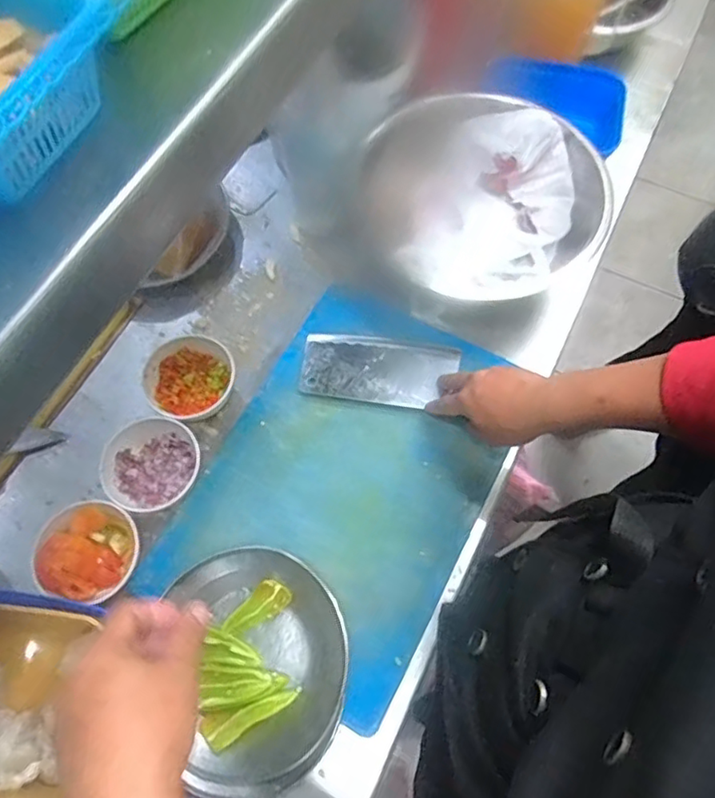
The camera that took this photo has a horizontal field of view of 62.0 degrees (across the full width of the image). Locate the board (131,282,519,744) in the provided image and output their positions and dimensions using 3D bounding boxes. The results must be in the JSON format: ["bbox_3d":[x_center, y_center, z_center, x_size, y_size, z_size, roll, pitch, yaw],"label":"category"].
[{"bbox_3d":[-0.009,0.082,0.680,0.296,0.010,0.427,26,69,12],"label":"board"}]

